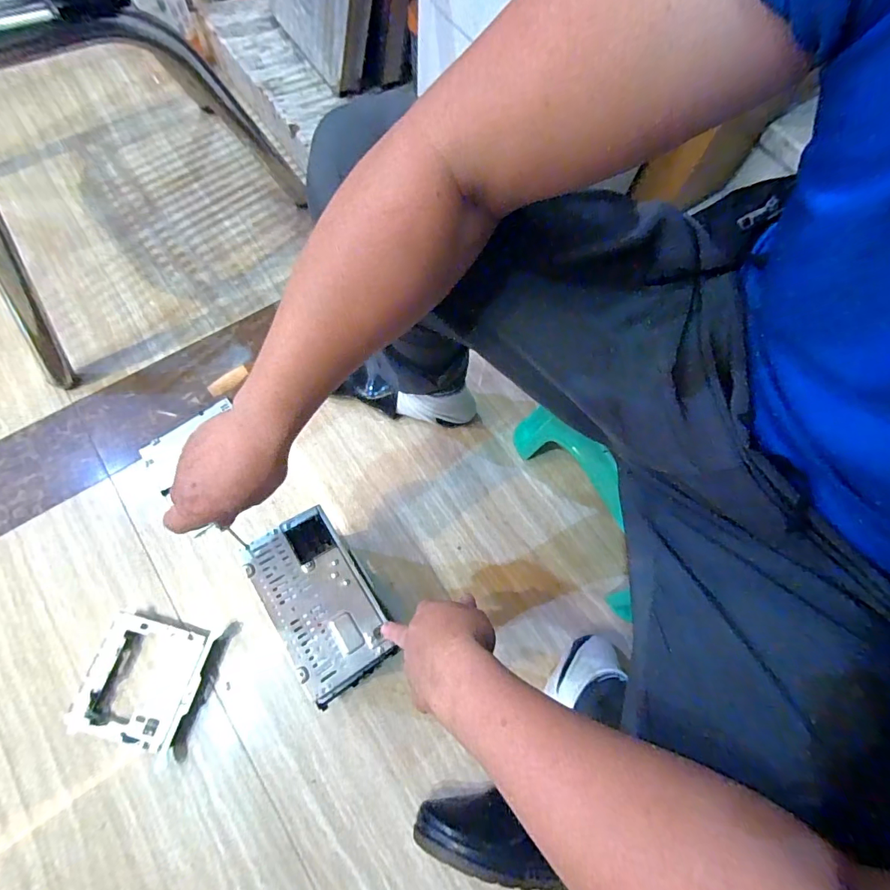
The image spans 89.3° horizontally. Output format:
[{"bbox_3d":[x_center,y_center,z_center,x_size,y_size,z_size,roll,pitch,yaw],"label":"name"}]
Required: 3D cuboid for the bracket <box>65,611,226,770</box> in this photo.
[{"bbox_3d":[-0.401,0.316,0.602,0.149,0.035,0.158,11,69,0],"label":"bracket"}]

